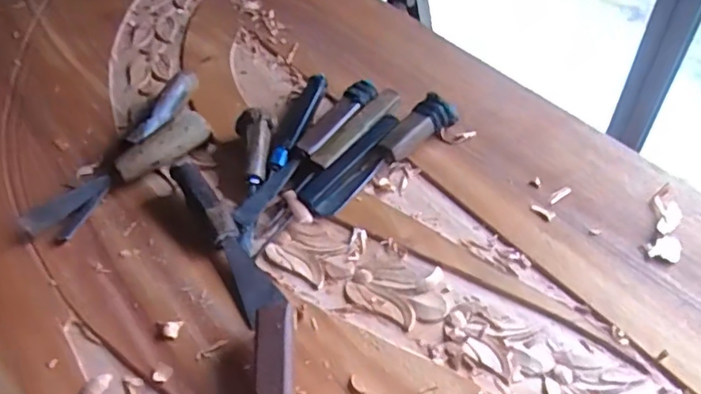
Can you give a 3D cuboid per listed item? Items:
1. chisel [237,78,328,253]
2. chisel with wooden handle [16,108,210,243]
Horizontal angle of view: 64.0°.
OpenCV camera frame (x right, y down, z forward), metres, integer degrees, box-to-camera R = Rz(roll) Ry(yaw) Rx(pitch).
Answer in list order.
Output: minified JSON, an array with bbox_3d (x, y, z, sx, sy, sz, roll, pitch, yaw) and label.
[{"bbox_3d":[-0.077,-0.046,0.598,0.033,0.028,0.241,10,51,14],"label":"chisel"},{"bbox_3d":[-0.241,-0.023,0.581,0.207,0.048,0.025,-34,54,-21],"label":"chisel with wooden handle"}]

